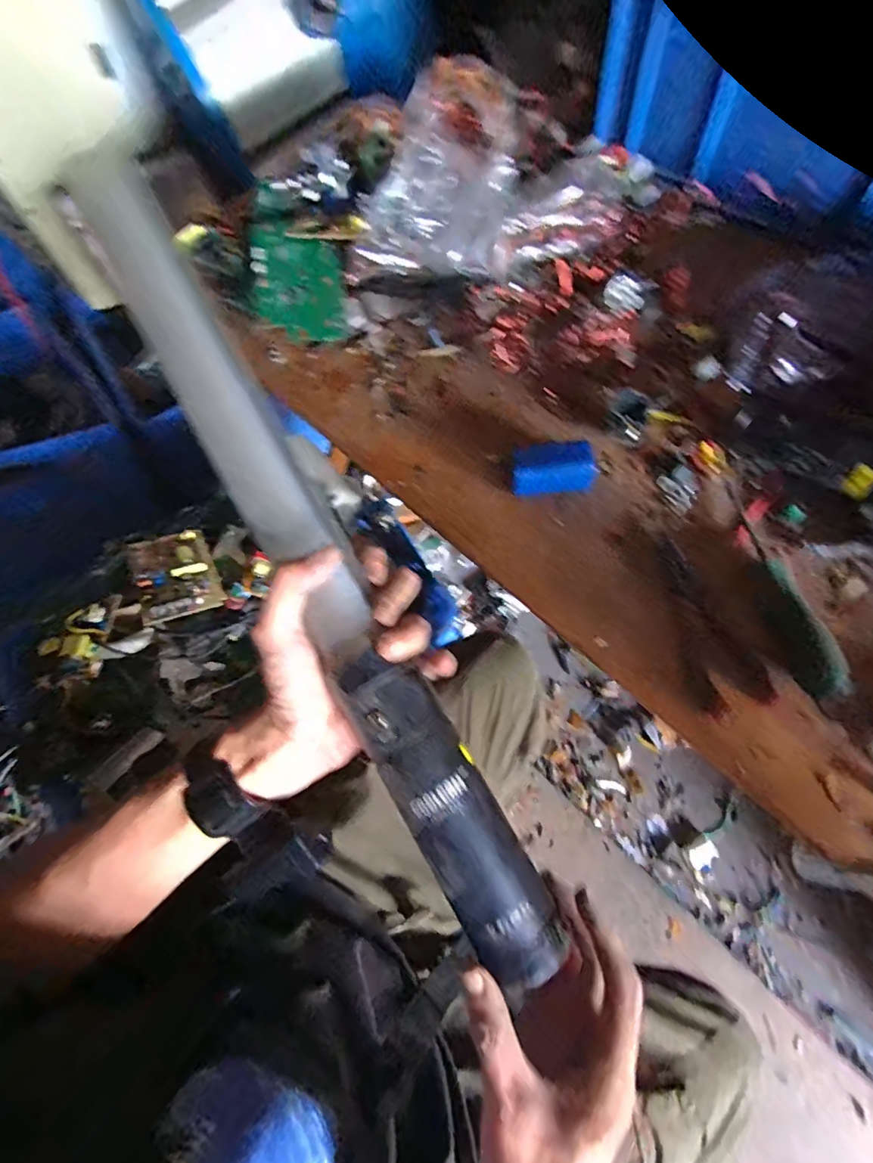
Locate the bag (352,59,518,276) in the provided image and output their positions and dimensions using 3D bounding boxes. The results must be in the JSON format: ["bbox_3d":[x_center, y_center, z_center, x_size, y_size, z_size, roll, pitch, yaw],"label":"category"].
[{"bbox_3d":[0.028,-0.481,0.589,0.149,0.077,0.332,10,64,8],"label":"bag"}]

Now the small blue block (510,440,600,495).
[{"bbox_3d":[0.101,-0.097,0.454,0.067,0.030,0.035,-4,63,1],"label":"small blue block"}]

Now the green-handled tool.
[{"bbox_3d":[0.262,-0.003,0.410,0.032,0.018,0.192,-7,63,-1],"label":"green-handled tool"}]

